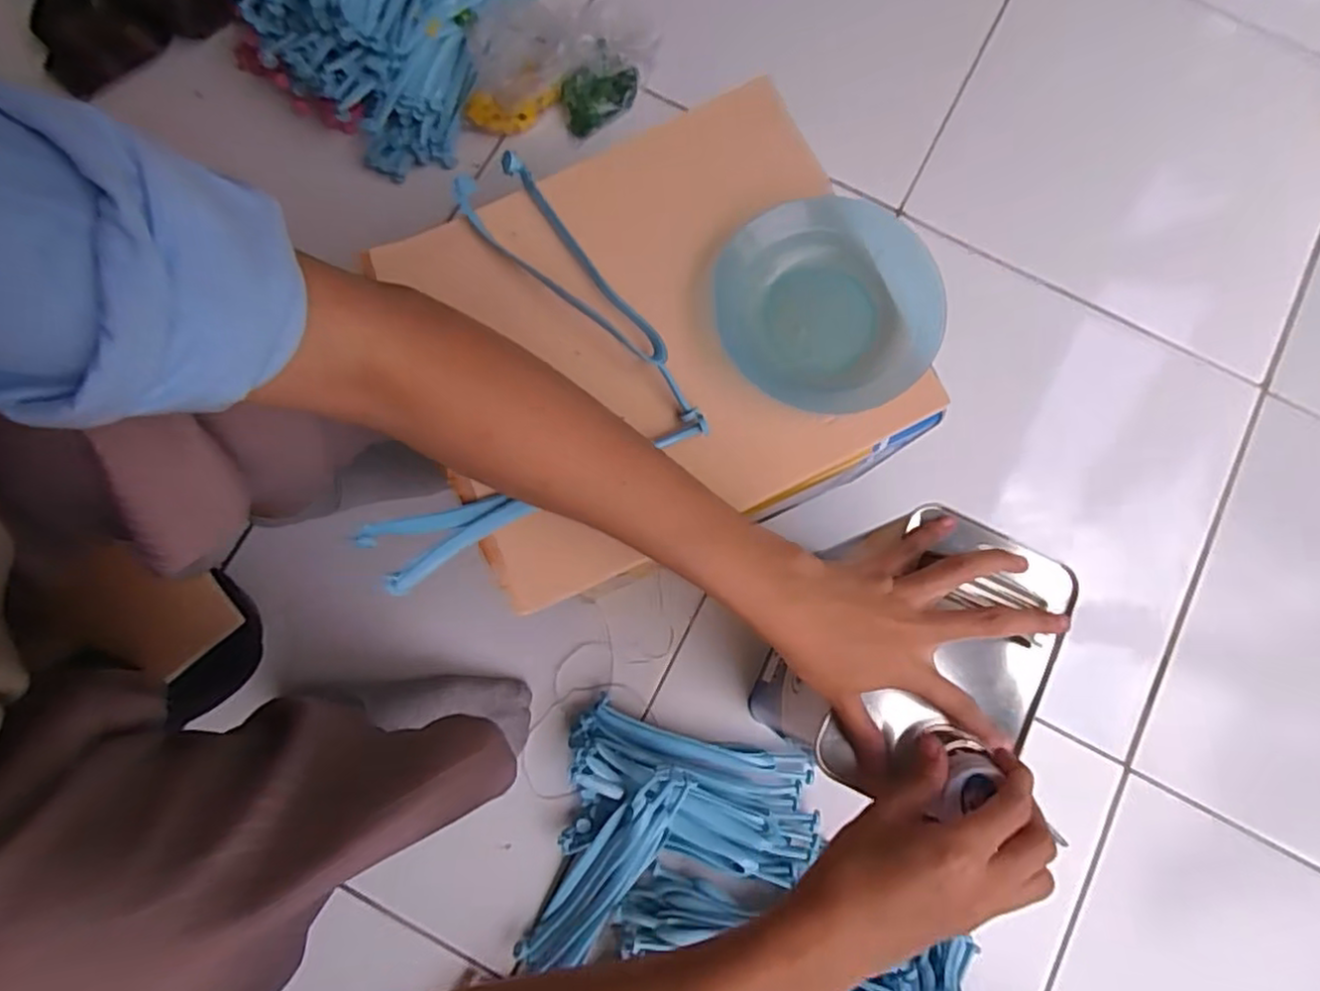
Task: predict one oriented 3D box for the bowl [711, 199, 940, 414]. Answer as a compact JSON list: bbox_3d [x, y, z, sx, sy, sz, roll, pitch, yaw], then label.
[{"bbox_3d":[0.100,-0.111,0.405,0.122,0.031,0.127,-12,80,-3],"label":"bowl"}]

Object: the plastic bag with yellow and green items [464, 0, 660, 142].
[{"bbox_3d":[-0.100,-0.431,0.681,0.189,0.058,0.114,2,79,-1],"label":"plastic bag with yellow and green items"}]

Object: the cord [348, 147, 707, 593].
[{"bbox_3d":[-0.108,-0.082,0.396,0.196,0.014,0.207,-27,81,-6],"label":"cord"}]

